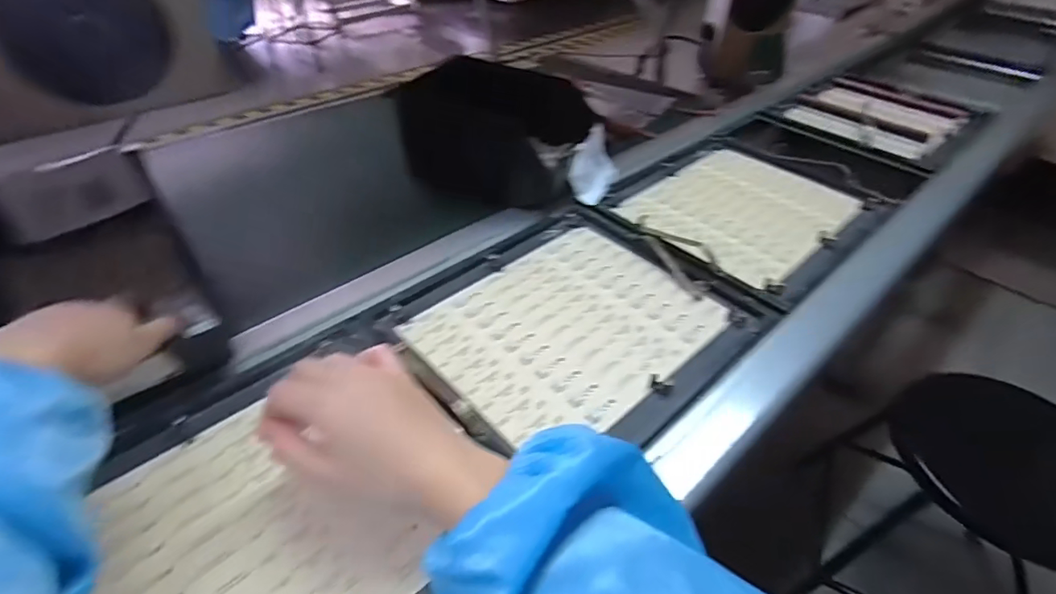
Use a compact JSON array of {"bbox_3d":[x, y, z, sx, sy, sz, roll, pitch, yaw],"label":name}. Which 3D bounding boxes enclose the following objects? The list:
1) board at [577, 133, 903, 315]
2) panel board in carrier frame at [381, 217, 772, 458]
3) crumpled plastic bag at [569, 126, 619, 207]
[{"bbox_3d":[0.267,-0.113,0.645,0.295,0.023,0.266,-30,50,-31],"label":"board"},{"bbox_3d":[0.043,0.024,0.492,0.297,0.022,0.260,-30,50,-31],"label":"panel board in carrier frame"},{"bbox_3d":[0.086,-0.164,0.642,0.041,0.069,0.094,17,43,16],"label":"crumpled plastic bag"}]

